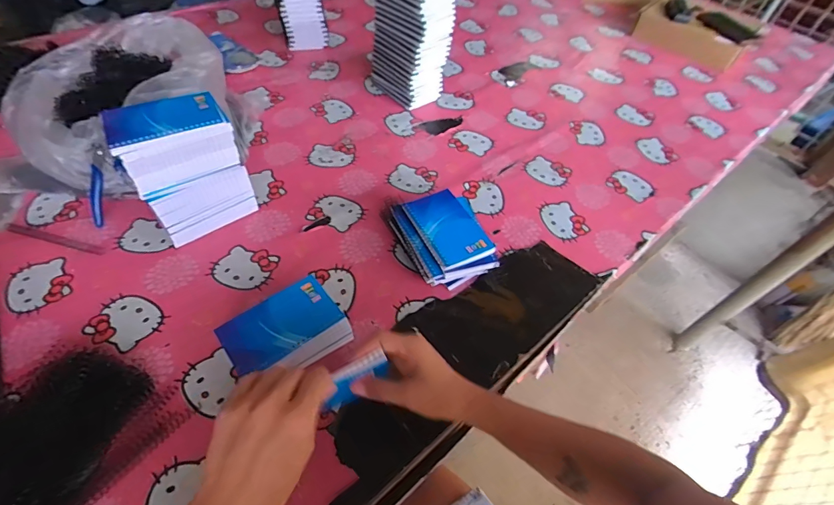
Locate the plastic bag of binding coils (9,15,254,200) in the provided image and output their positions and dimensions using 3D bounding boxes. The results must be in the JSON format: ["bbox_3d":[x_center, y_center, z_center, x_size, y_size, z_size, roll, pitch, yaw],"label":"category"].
[{"bbox_3d":[-0.466,-0.245,0.659,0.316,0.168,0.312,20,53,11],"label":"plastic bag of binding coils"}]

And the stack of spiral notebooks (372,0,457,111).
[{"bbox_3d":[-0.007,-0.440,0.789,0.093,0.289,0.145,-36,62,-28],"label":"stack of spiral notebooks"}]

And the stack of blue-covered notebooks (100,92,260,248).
[{"bbox_3d":[-0.326,-0.116,0.578,0.134,0.174,0.090,-30,60,-25],"label":"stack of blue-covered notebooks"}]

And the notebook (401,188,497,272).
[{"bbox_3d":[0.045,-0.037,0.577,0.083,0.010,0.130,-20,57,-20],"label":"notebook"}]

